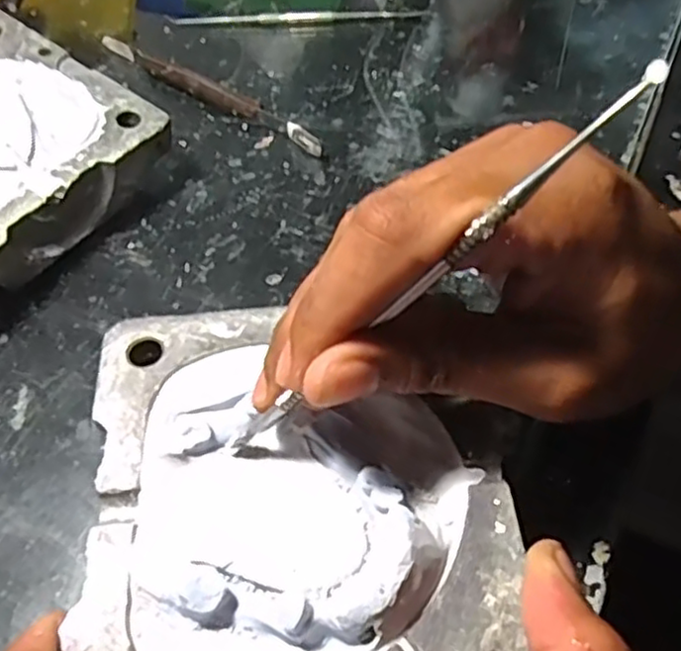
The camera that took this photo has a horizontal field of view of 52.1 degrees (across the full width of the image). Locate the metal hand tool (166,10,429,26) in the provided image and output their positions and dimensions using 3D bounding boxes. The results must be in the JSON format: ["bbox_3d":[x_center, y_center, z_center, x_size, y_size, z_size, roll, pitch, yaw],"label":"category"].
[{"bbox_3d":[-0.028,-0.189,0.425,0.155,0.006,0.013,0,51,4],"label":"metal hand tool"}]

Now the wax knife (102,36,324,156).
[{"bbox_3d":[-0.073,-0.127,0.375,0.168,0.013,0.013,33,60,26],"label":"wax knife"}]

